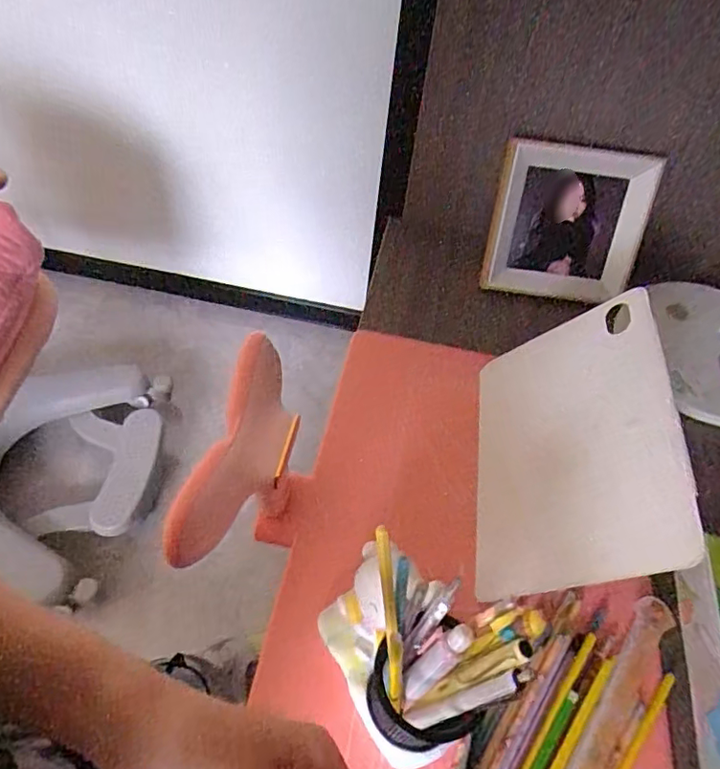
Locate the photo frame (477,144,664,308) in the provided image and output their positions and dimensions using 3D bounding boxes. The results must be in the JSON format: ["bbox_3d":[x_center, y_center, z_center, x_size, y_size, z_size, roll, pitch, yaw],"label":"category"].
[{"bbox_3d":[0.267,-0.201,0.722,0.192,0.187,0.034,6,29,-2],"label":"photo frame"}]

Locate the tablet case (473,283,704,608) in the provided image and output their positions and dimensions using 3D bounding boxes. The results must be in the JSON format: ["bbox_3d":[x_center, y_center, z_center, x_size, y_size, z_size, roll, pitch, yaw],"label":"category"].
[{"bbox_3d":[0.184,0.045,0.505,0.010,0.182,0.267,37,43,-29],"label":"tablet case"}]

